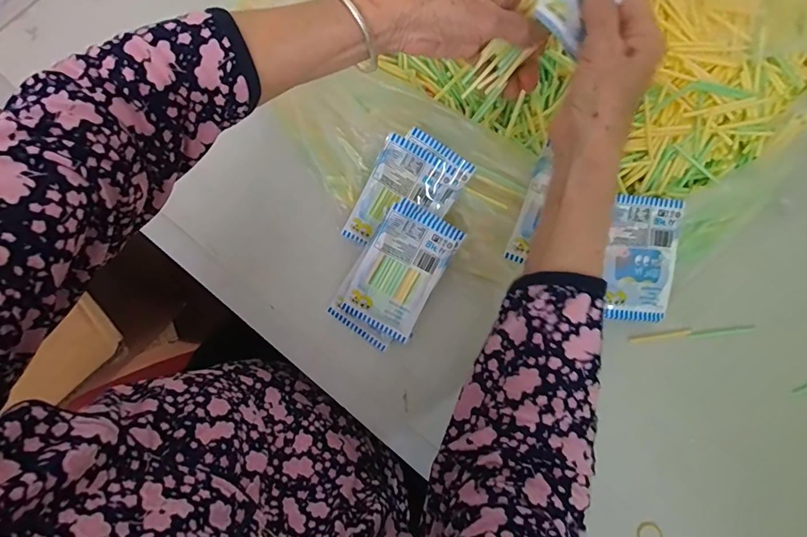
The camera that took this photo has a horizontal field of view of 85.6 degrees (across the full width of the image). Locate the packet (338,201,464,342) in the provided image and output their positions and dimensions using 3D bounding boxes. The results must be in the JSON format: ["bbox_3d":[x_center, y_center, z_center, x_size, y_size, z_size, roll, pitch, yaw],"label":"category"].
[{"bbox_3d":[-0.003,0.001,0.377,0.066,0.011,0.109,29,92,8],"label":"packet"}]

